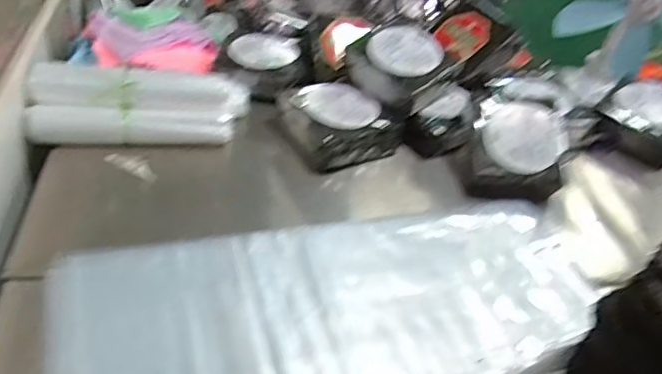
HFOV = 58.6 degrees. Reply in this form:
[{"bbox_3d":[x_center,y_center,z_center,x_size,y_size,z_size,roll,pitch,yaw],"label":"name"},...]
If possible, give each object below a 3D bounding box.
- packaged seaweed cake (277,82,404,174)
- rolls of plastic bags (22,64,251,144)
[{"bbox_3d":[0.014,-0.143,1.231,0.198,0.093,0.200,-18,47,-28],"label":"packaged seaweed cake"},{"bbox_3d":[-0.378,-0.163,1.175,0.412,0.123,0.109,1,41,-12],"label":"rolls of plastic bags"}]

